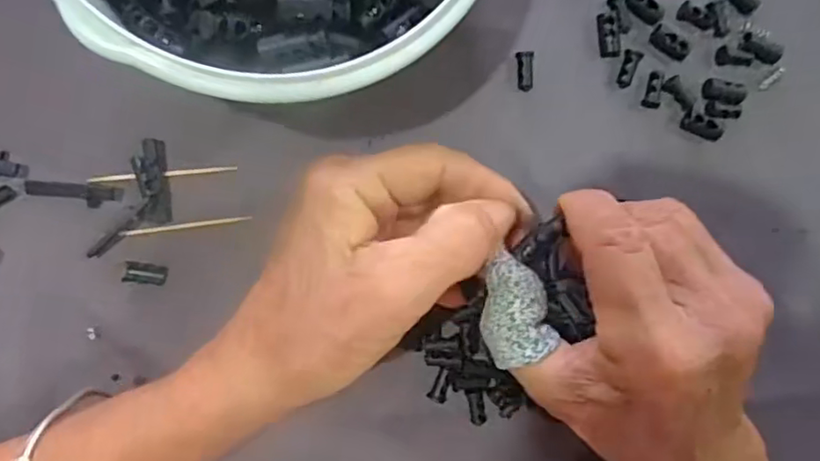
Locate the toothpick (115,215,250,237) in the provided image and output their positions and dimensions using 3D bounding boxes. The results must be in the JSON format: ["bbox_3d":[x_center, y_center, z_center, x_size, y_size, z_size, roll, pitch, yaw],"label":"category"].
[{"bbox_3d":[-0.097,-0.002,0.264,0.053,0.004,0.004,-9,95,-19],"label":"toothpick"}]

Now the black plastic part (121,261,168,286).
[{"bbox_3d":[-0.113,0.019,0.259,0.016,0.005,0.009,11,90,-7],"label":"black plastic part"}]

